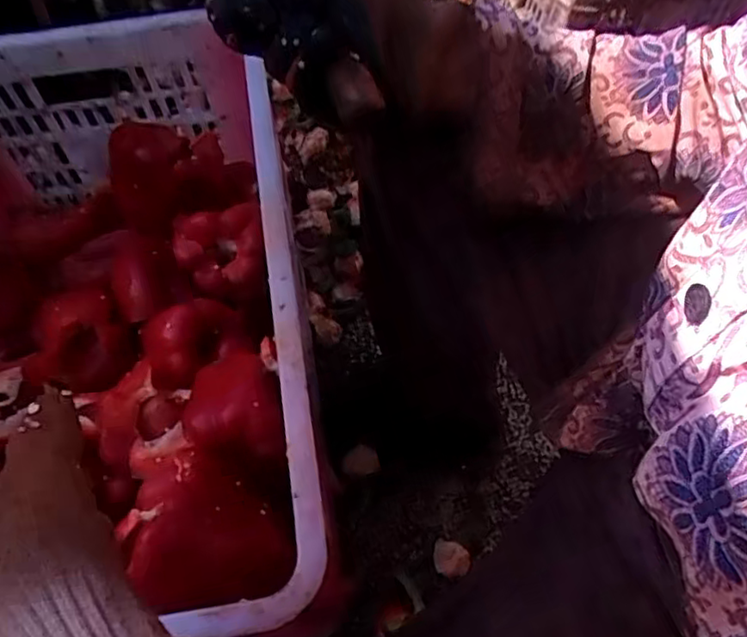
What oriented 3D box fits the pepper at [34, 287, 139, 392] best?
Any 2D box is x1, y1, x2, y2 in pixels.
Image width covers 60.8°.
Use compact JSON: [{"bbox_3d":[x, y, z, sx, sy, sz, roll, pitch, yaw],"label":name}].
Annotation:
[{"bbox_3d":[-0.261,0.016,0.570,0.078,0.073,0.069,-23,63,-17],"label":"pepper"}]

